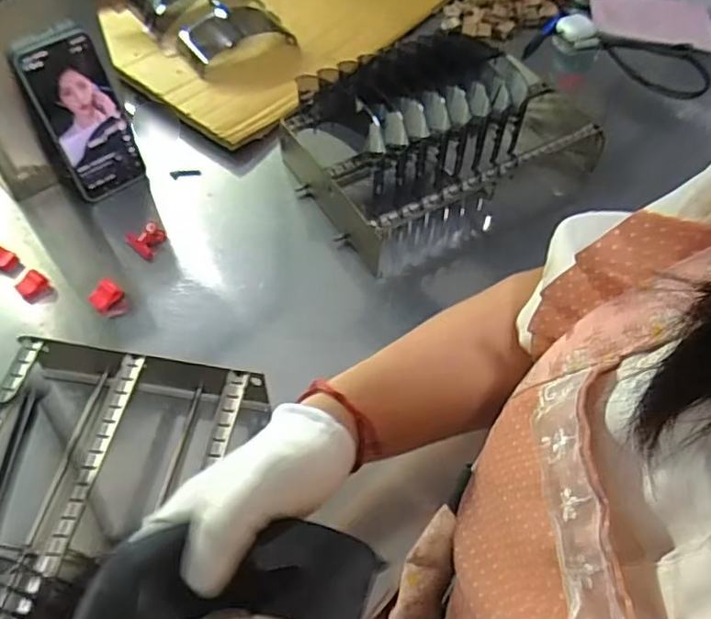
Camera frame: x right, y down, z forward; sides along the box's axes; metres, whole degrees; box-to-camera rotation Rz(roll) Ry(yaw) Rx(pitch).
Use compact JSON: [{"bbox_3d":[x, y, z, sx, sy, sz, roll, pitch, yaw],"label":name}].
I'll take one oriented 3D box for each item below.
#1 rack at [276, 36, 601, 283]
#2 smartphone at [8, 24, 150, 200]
[{"bbox_3d":[0.110,-0.201,0.692,0.341,0.138,0.190,-24,61,-19],"label":"rack"},{"bbox_3d":[-0.273,-0.194,0.623,0.076,0.164,0.016,-34,48,-22],"label":"smartphone"}]

